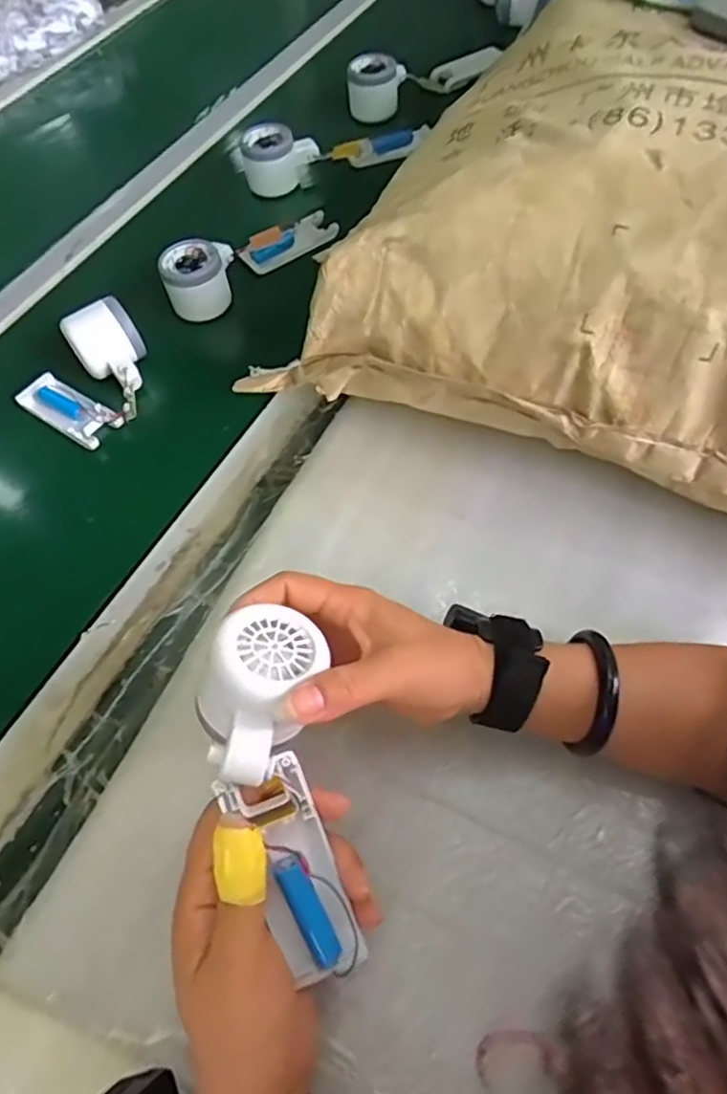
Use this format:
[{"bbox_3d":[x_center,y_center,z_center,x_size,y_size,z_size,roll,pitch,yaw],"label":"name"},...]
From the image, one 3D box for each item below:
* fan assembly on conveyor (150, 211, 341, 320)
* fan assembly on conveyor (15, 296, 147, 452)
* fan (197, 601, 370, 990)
[{"bbox_3d":[-0.111,-0.296,0.632,0.191,0.053,0.050,-38,64,-16],"label":"fan assembly on conveyor"},{"bbox_3d":[-0.244,-0.148,0.552,0.117,0.047,0.100,-28,62,-11],"label":"fan assembly on conveyor"},{"bbox_3d":[-0.036,0.112,0.295,0.062,0.035,0.168,-15,85,-4],"label":"fan"}]

